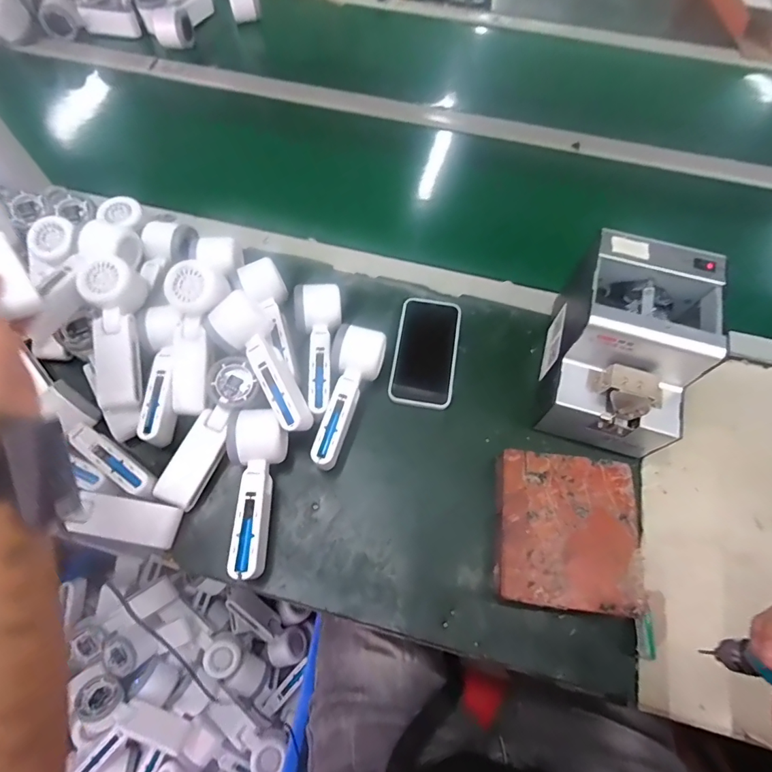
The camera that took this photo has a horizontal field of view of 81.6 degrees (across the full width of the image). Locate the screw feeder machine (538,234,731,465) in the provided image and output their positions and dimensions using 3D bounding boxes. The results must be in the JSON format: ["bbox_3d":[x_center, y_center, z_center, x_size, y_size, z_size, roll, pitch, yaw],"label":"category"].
[{"bbox_3d":[0.250,-0.041,0.476,0.121,0.144,0.175,14,65,6],"label":"screw feeder machine"}]

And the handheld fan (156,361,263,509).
[{"bbox_3d":[-0.189,0.048,0.478,0.060,0.032,0.161,25,86,9],"label":"handheld fan"}]

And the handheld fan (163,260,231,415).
[{"bbox_3d":[-0.212,-0.052,0.496,0.059,0.043,0.164,7,97,0],"label":"handheld fan"}]

